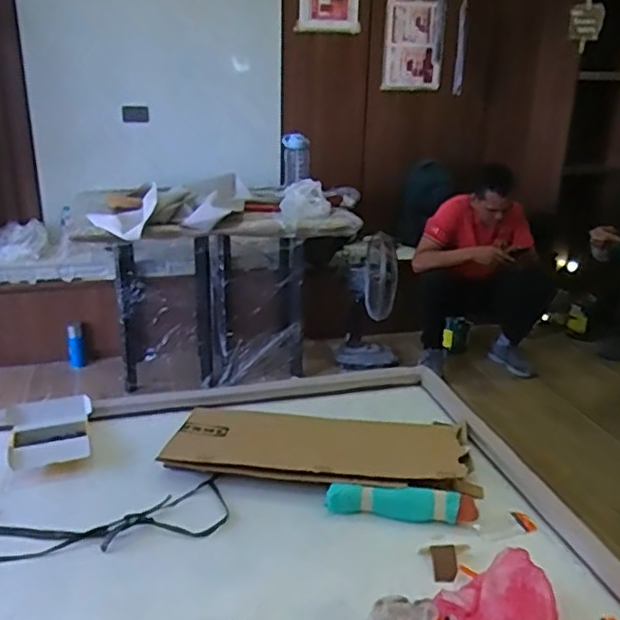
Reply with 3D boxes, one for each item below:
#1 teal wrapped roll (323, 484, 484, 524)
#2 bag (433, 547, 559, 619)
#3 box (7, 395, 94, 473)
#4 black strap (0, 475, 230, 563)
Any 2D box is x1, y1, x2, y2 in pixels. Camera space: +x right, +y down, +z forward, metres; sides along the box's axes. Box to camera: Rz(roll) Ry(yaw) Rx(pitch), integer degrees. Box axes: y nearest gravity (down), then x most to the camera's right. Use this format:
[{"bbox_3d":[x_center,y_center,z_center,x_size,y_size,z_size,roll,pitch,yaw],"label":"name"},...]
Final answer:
[{"bbox_3d":[0.205,0.437,1.466,0.338,0.043,0.067,2,23,3],"label":"teal wrapped roll"},{"bbox_3d":[0.359,0.547,1.157,0.189,0.094,0.201,-13,27,-28],"label":"bag"},{"bbox_3d":[-0.683,0.318,1.720,0.212,0.045,0.293,-9,25,-21],"label":"box"},{"bbox_3d":[-0.451,0.469,1.420,0.534,0.017,0.168,-7,25,-19],"label":"black strap"}]

